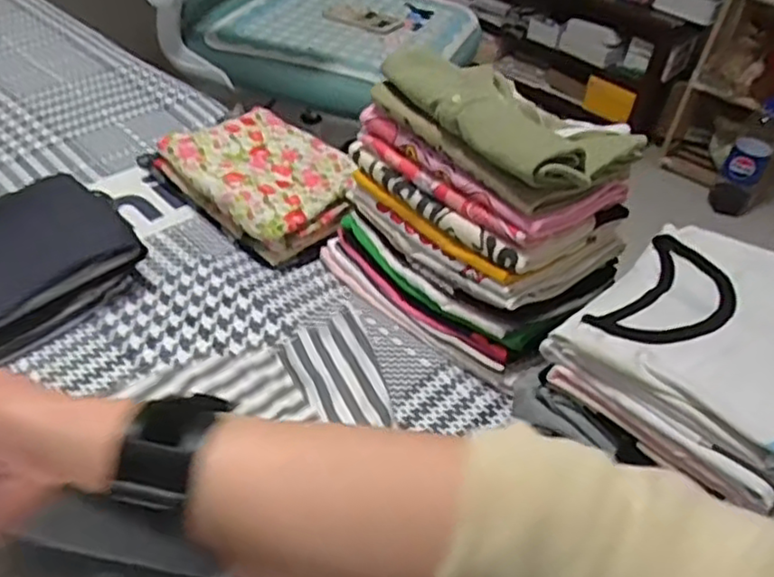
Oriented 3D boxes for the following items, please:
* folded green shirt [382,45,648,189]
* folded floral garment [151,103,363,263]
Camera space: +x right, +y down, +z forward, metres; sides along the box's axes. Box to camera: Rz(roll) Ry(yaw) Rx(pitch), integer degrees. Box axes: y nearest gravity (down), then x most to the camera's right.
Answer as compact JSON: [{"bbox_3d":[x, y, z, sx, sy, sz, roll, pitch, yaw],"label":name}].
[{"bbox_3d":[0.124,-0.185,0.712,0.168,0.056,0.234,-26,52,-31],"label":"folded green shirt"},{"bbox_3d":[-0.156,-0.145,0.922,0.266,0.058,0.178,35,49,27],"label":"folded floral garment"}]

